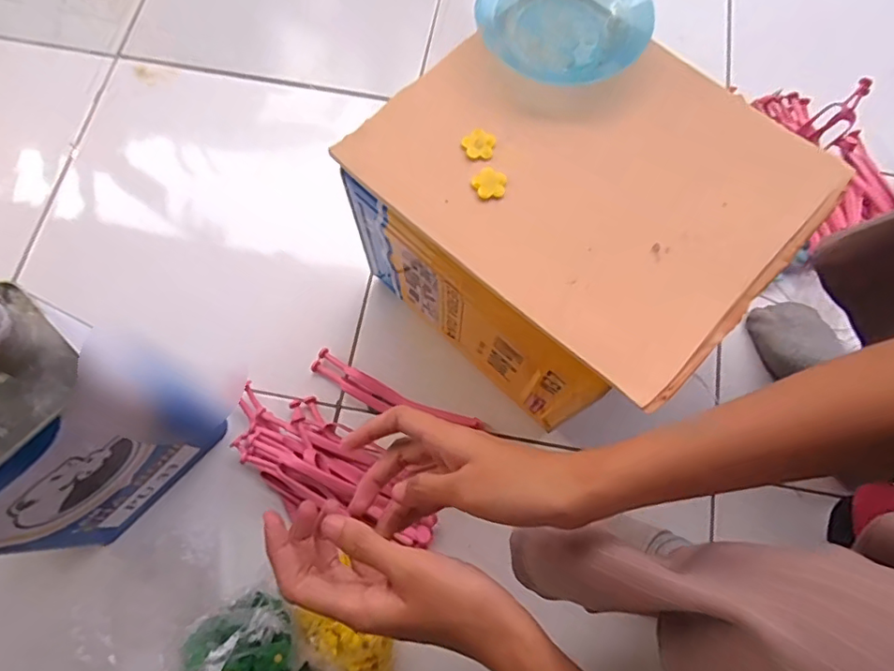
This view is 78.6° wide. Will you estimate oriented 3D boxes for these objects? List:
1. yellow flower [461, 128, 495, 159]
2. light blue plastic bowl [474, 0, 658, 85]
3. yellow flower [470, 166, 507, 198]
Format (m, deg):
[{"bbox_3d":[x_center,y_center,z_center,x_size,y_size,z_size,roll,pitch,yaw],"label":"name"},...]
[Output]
[{"bbox_3d":[0.022,-0.139,0.396,0.023,0.006,0.022,0,74,1],"label":"yellow flower"},{"bbox_3d":[0.092,-0.248,0.418,0.125,0.030,0.106,24,73,6],"label":"light blue plastic bowl"},{"bbox_3d":[0.030,-0.107,0.382,0.024,0.004,0.022,0,73,-1],"label":"yellow flower"}]

